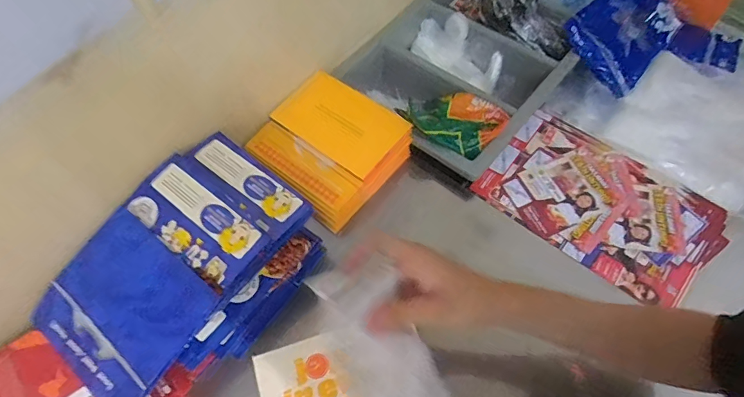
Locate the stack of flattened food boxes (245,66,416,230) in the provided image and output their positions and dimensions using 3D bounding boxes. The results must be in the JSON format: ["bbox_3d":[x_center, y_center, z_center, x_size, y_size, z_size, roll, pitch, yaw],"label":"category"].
[{"bbox_3d":[-0.056,-0.076,0.618,0.190,0.052,0.174,40,71,22],"label":"stack of flattened food boxes"}]

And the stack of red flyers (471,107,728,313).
[{"bbox_3d":[0.315,0.006,0.627,0.296,0.018,0.189,36,69,21],"label":"stack of red flyers"}]

